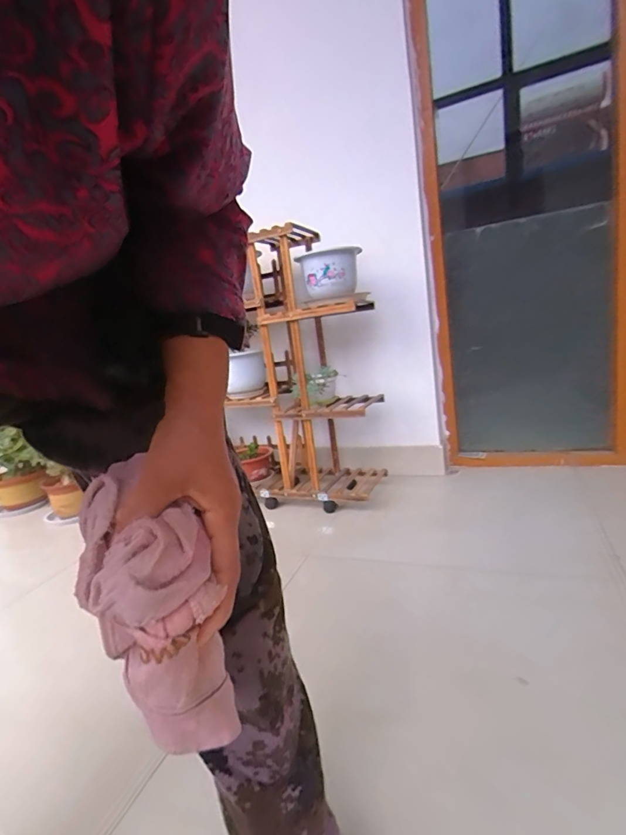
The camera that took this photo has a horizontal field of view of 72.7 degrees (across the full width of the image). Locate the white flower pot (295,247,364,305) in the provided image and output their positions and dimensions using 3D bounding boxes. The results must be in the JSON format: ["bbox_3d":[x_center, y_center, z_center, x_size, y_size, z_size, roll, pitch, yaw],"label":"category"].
[{"bbox_3d":[0.046,-0.484,1.466,0.217,0.158,0.195,-4,15,-4],"label":"white flower pot"}]

